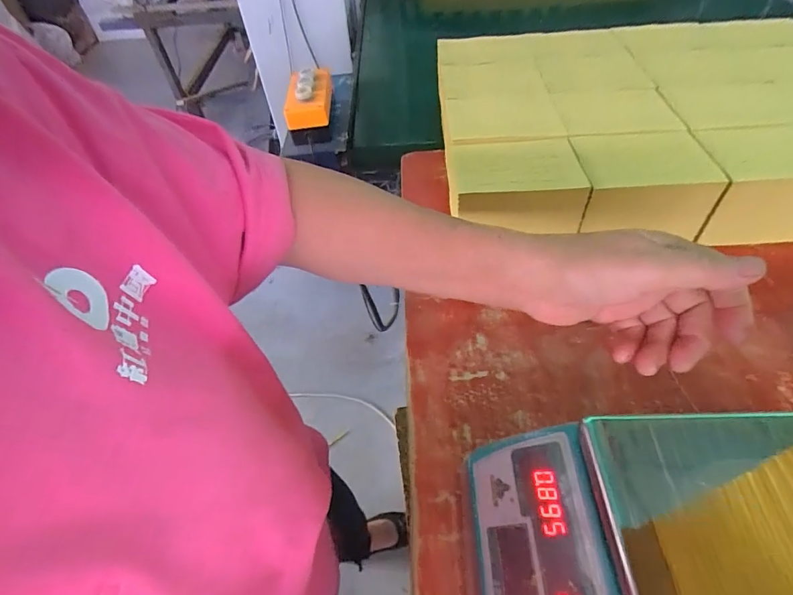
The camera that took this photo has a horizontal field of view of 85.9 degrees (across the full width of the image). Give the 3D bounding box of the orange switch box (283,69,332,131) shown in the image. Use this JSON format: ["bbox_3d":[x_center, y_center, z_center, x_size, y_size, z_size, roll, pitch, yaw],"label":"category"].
[{"bbox_3d":[-0.153,-0.357,0.754,0.074,0.051,0.132,-3,52,2],"label":"orange switch box"}]

